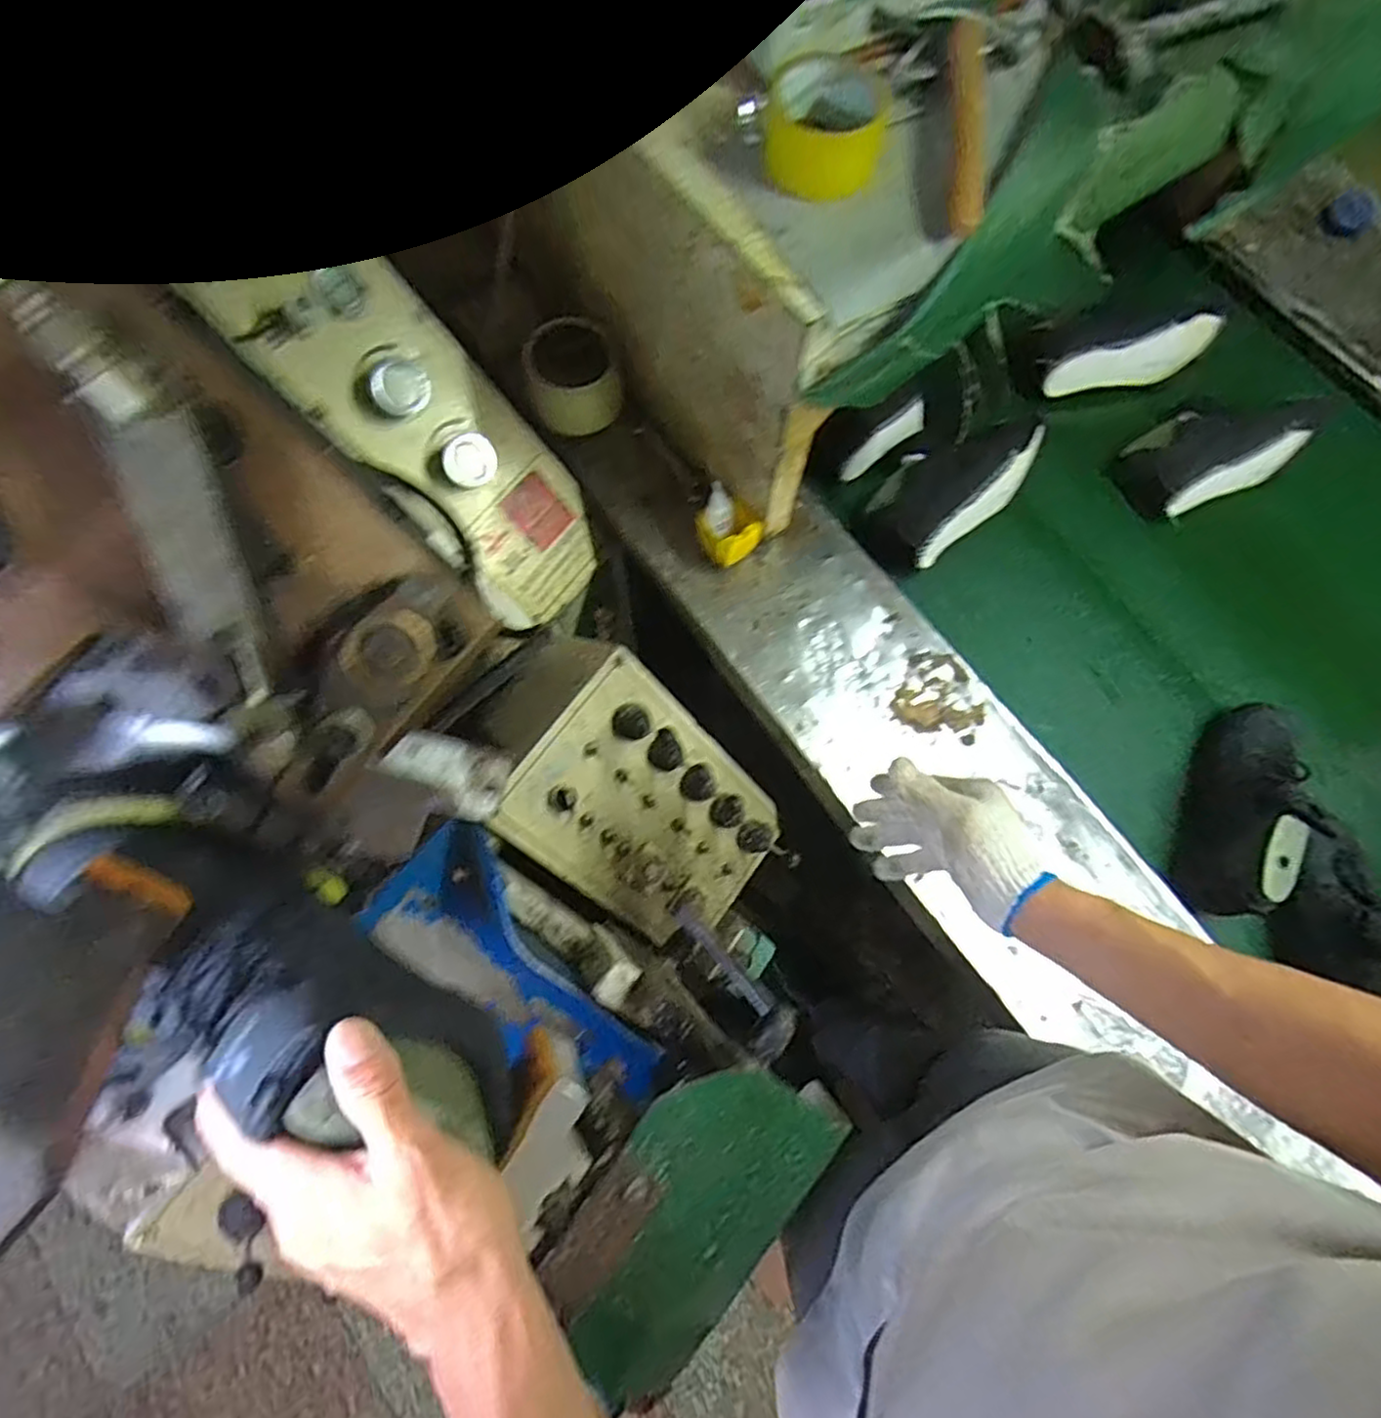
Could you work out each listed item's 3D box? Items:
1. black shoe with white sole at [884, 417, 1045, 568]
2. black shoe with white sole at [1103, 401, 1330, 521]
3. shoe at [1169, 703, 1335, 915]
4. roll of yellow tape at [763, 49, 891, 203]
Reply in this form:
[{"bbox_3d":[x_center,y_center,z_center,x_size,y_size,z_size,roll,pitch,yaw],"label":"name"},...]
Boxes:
[{"bbox_3d":[0.354,-0.309,0.879,0.243,0.088,0.129,-39,78,-11],"label":"black shoe with white sole"},{"bbox_3d":[0.731,-0.365,0.933,0.228,0.093,0.142,-28,77,-9],"label":"black shoe with white sole"},{"bbox_3d":[0.640,0.098,0.777,0.085,0.120,0.279,30,76,7],"label":"shoe"},{"bbox_3d":[0.107,-0.462,0.536,0.095,0.048,0.095,16,75,4],"label":"roll of yellow tape"}]

